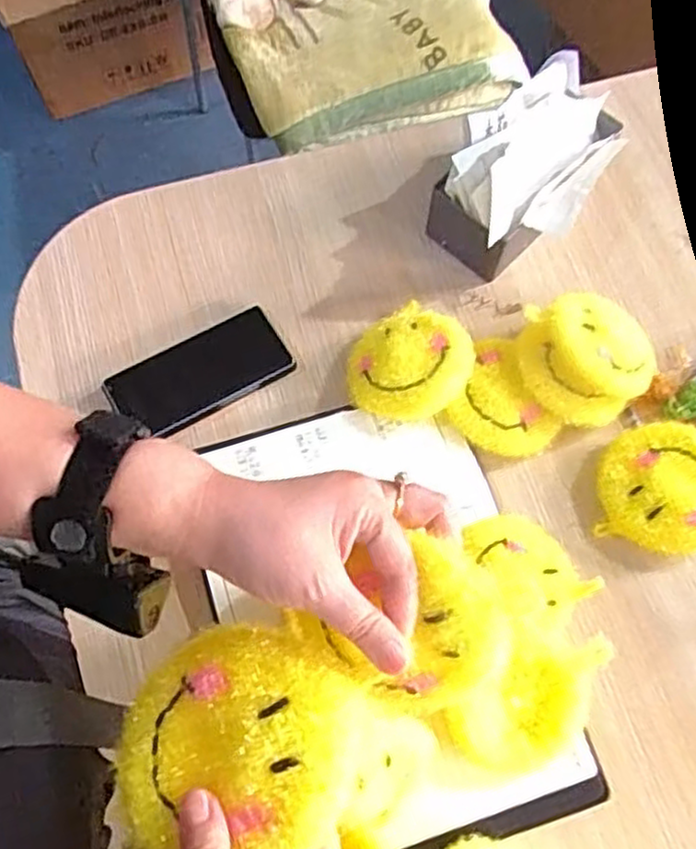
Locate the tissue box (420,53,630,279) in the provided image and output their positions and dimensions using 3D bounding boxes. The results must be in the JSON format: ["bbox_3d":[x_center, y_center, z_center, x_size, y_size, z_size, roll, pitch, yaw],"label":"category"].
[{"bbox_3d":[0.174,-0.239,0.699,0.189,0.092,0.122,-39,74,-14],"label":"tissue box"}]

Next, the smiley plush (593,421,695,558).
[{"bbox_3d":[0.278,0.055,0.630,0.111,0.032,0.110,0,69,0],"label":"smiley plush"}]

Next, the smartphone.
[{"bbox_3d":[-0.135,-0.046,0.666,0.159,0.011,0.075,-27,72,-12],"label":"smartphone"}]

